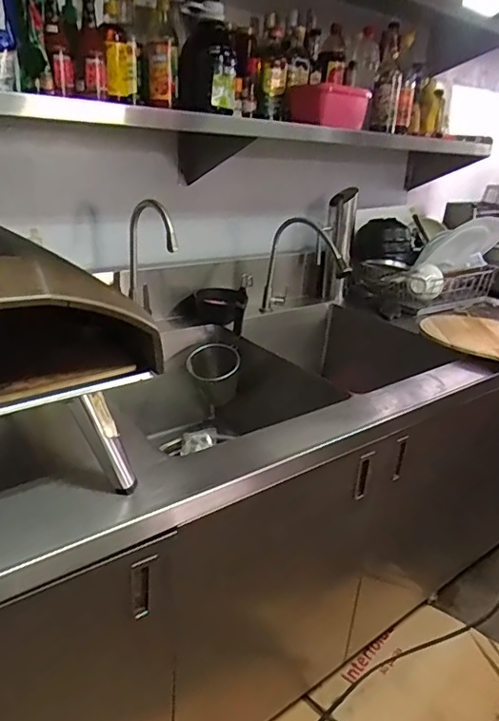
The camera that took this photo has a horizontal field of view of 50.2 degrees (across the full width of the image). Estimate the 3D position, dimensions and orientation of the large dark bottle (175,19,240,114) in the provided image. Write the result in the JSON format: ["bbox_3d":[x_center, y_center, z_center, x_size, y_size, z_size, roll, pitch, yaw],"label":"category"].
[{"bbox_3d":[-0.094,-0.667,1.216,0.093,0.170,0.118,22,30,38],"label":"large dark bottle"}]

